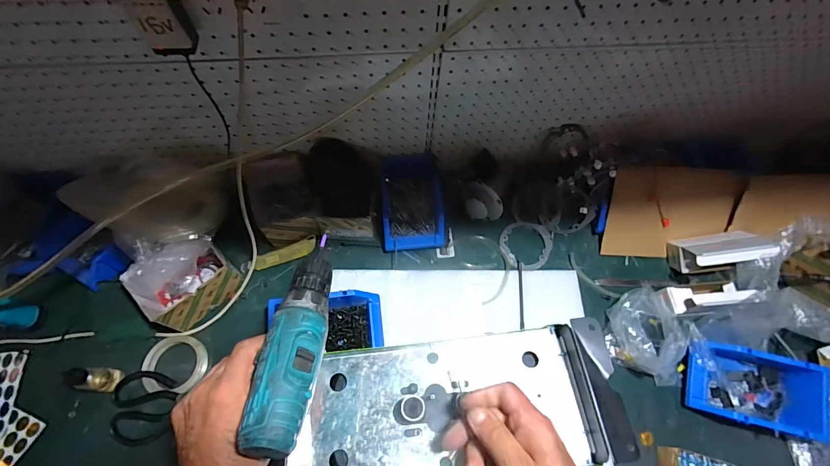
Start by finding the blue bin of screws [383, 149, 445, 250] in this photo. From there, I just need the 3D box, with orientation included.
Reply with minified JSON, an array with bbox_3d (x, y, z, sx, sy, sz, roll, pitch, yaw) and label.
[{"bbox_3d":[-0.007,-0.063,0.768,0.121,0.062,0.195,-3,65,-4],"label":"blue bin of screws"}]

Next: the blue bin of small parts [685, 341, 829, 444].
[{"bbox_3d":[0.547,0.255,0.641,0.198,0.098,0.117,12,73,1],"label":"blue bin of small parts"}]

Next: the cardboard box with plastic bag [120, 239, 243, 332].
[{"bbox_3d":[-0.393,0.073,0.649,0.143,0.147,0.102,-38,72,-18],"label":"cardboard box with plastic bag"}]

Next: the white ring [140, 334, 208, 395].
[{"bbox_3d":[-0.405,0.221,0.656,0.111,0.014,0.091,2,65,-1],"label":"white ring"}]

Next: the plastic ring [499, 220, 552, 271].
[{"bbox_3d":[0.224,0.025,0.785,0.103,0.011,0.106,1,65,-2],"label":"plastic ring"}]

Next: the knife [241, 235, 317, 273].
[{"bbox_3d":[-0.259,0.040,0.733,0.146,0.015,0.029,-19,67,-11],"label":"knife"}]

